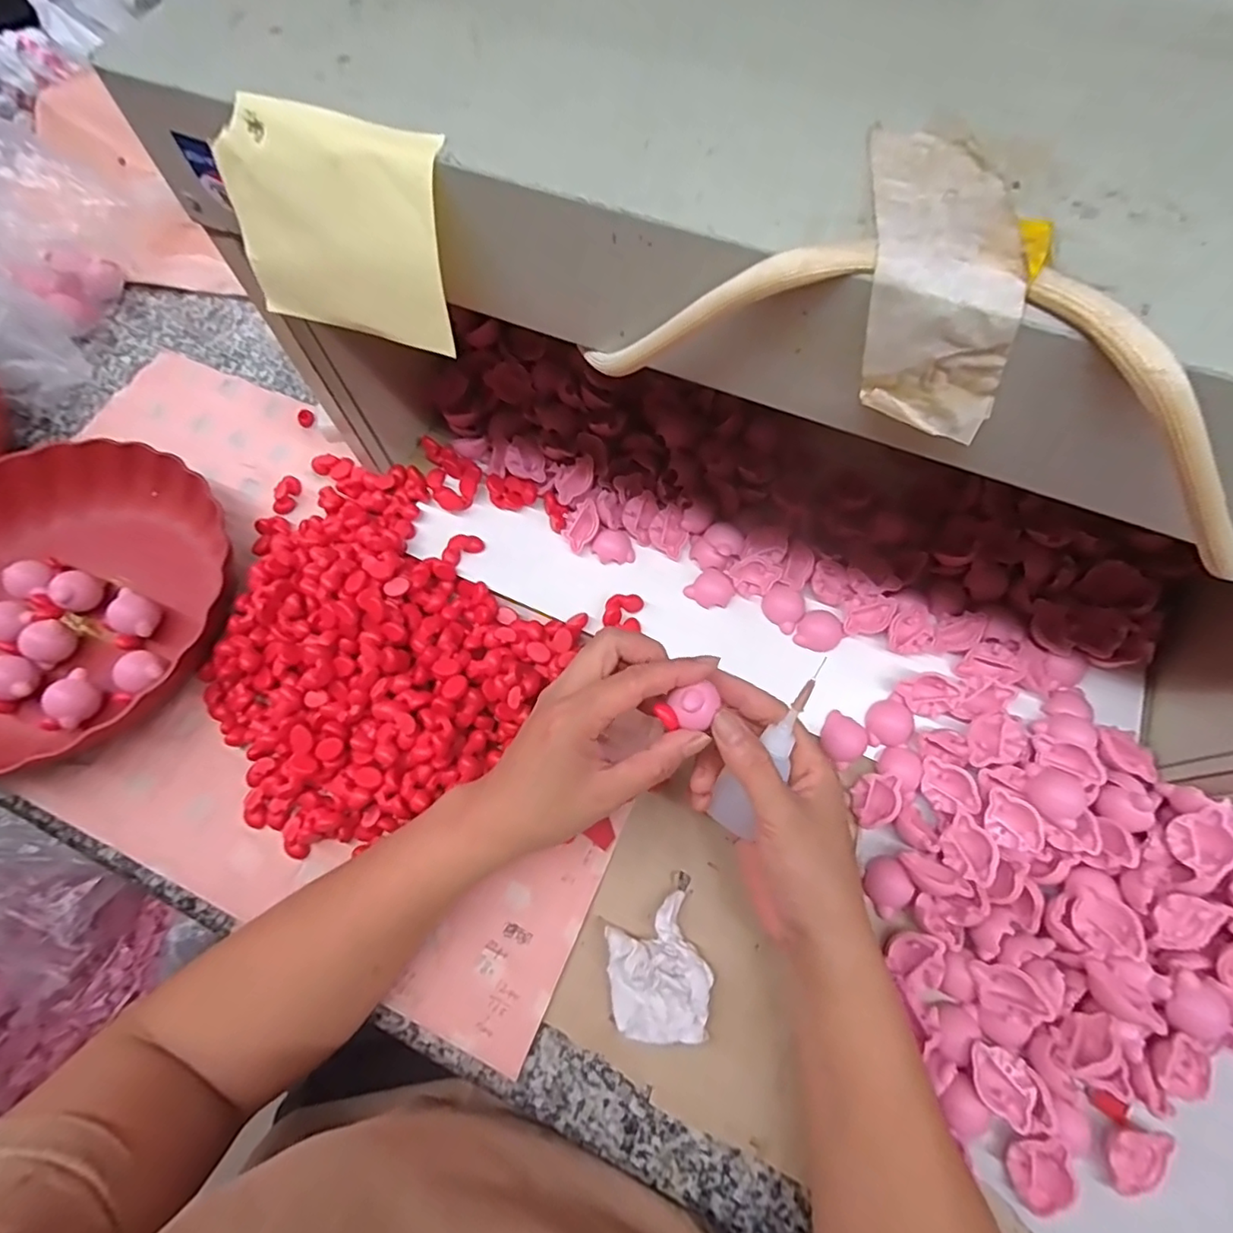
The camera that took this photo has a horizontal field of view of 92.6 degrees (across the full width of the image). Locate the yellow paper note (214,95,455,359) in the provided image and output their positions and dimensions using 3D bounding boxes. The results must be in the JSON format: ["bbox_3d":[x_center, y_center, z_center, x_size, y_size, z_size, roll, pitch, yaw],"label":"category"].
[{"bbox_3d":[-0.107,-0.147,0.228,0.094,0.071,0.006,20,46,13],"label":"yellow paper note"}]

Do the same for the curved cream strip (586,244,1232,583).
[{"bbox_3d":[0.101,-0.075,0.188,0.238,0.065,0.023,22,69,10],"label":"curved cream strip"}]

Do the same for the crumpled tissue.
[{"bbox_3d":[0.023,0.201,0.333,0.054,0.023,0.070,-13,67,-4],"label":"crumpled tissue"}]

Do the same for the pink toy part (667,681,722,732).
[{"bbox_3d":[0.042,0.047,0.306,0.025,0.013,0.020,-17,68,-6],"label":"pink toy part"}]

